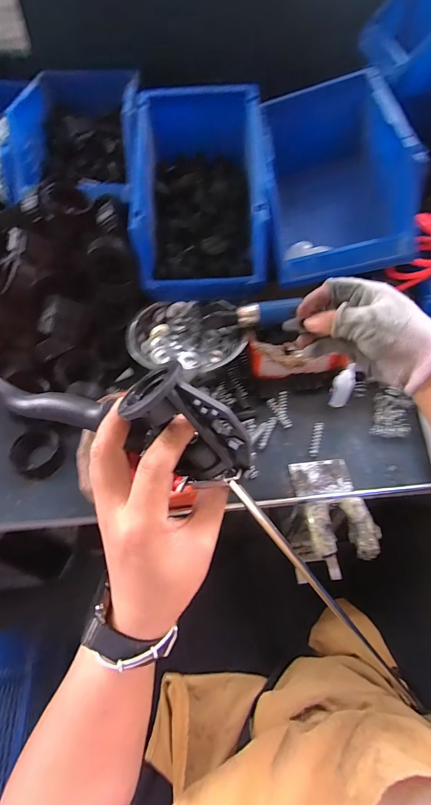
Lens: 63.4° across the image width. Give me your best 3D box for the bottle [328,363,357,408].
[{"bbox_3d":[0.188,-0.024,0.516,0.030,0.075,0.021,26,57,18],"label":"bottle"}]

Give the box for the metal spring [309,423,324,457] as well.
[{"bbox_3d":[0.146,0.052,0.504,0.013,0.009,0.055,15,54,11],"label":"metal spring"}]

